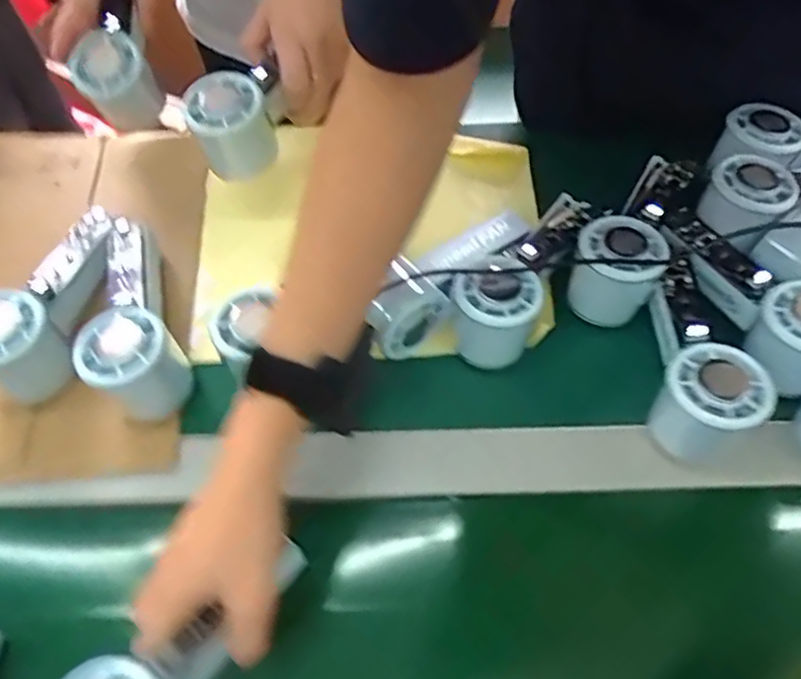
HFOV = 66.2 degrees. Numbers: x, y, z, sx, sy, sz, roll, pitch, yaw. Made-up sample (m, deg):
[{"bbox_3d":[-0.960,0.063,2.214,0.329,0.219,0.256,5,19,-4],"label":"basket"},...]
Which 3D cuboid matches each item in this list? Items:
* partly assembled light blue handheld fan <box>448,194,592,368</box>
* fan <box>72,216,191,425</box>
[{"bbox_3d":[0.086,-0.049,0.440,0.057,0.056,0.136,26,64,17],"label":"partly assembled light blue handheld fan"},{"bbox_3d":[-0.194,-0.021,0.433,0.056,0.057,0.161,-21,60,-10],"label":"fan"}]

